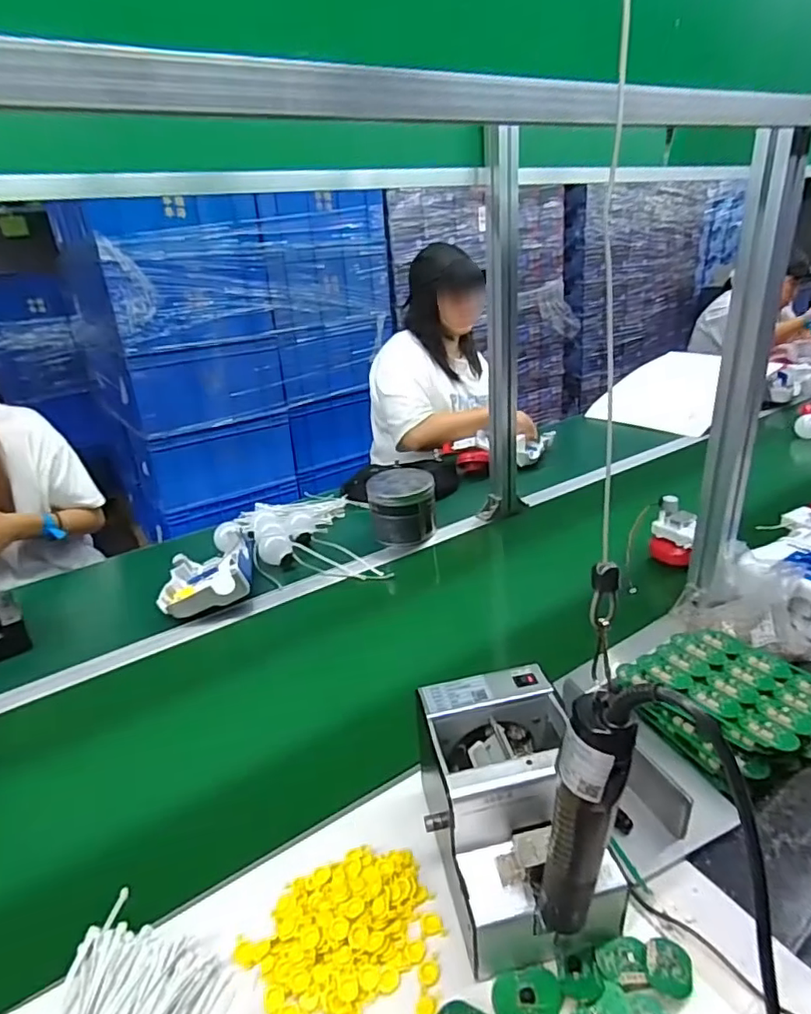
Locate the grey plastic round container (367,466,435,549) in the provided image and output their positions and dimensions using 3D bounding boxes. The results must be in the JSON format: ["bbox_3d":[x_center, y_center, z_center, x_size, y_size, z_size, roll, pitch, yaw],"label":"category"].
[{"bbox_3d":[-0.005,0.004,1.144,0.129,0.143,0.115,0,25,5],"label":"grey plastic round container"}]

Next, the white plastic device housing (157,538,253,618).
[{"bbox_3d":[-0.338,0.111,0.984,0.149,0.051,0.188,-8,26,-11],"label":"white plastic device housing"}]

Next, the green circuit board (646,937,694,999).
[{"bbox_3d":[0.206,0.358,0.449,0.034,0.010,0.045,6,26,18],"label":"green circuit board"}]

